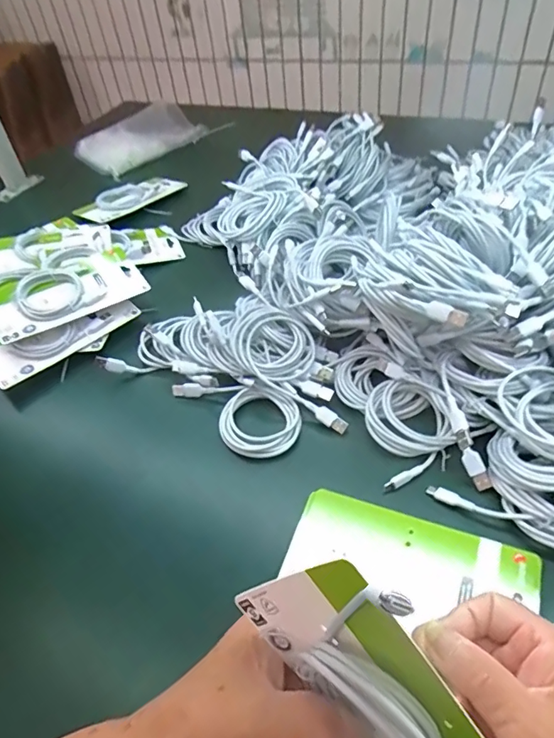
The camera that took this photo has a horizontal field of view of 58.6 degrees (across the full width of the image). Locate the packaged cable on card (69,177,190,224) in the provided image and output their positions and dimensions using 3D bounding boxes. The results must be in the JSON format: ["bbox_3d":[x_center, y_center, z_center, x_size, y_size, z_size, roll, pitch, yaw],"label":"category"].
[{"bbox_3d":[-0.252,-0.293,0.851,0.101,0.026,0.170,28,55,29],"label":"packaged cable on card"}]

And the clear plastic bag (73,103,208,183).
[{"bbox_3d":[-0.253,-0.437,0.936,0.224,0.080,0.084,-33,51,-23],"label":"clear plastic bag"}]

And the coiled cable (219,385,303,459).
[{"bbox_3d":[-0.017,0.051,0.500,0.079,0.019,0.081,-8,46,-1],"label":"coiled cable"}]

